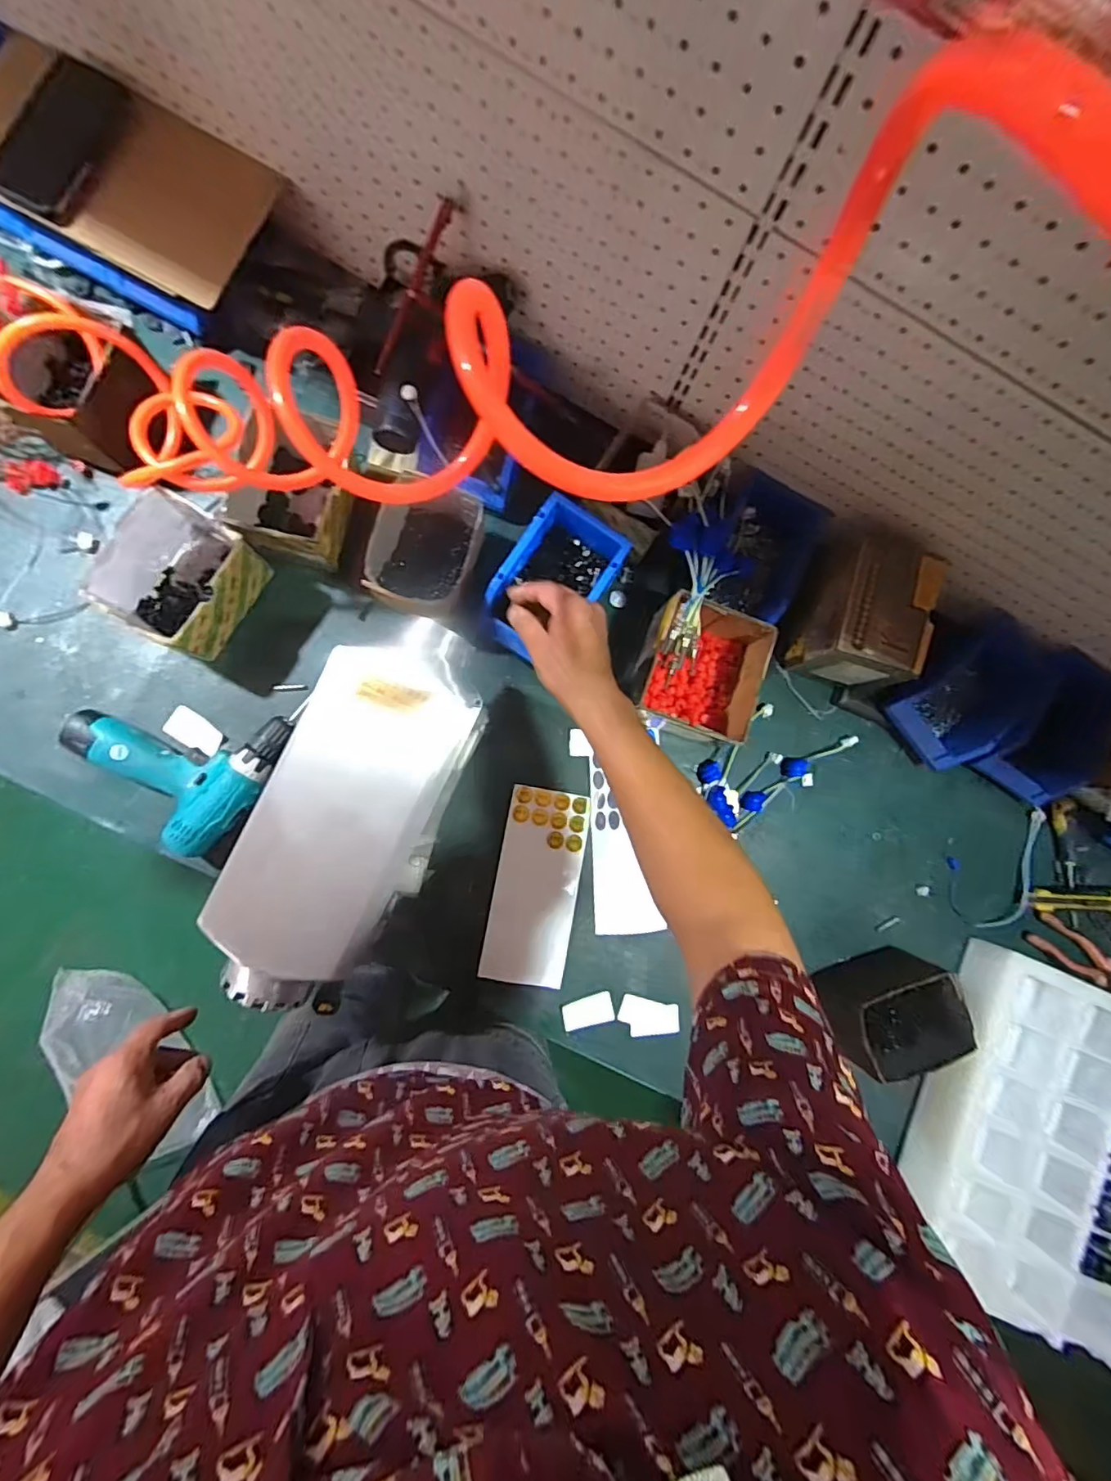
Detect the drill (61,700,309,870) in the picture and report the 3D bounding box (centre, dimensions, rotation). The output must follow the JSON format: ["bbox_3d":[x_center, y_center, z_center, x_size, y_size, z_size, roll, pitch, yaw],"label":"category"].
[{"bbox_3d":[-0.437,0.015,0.632,0.206,0.054,0.193,28,83,-5],"label":"drill"}]

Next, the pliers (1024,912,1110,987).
[{"bbox_3d":[0.753,0.308,0.774,0.200,0.019,0.052,30,83,-5],"label":"pliers"}]

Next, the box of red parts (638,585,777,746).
[{"bbox_3d":[0.175,-0.083,0.672,0.135,0.084,0.148,20,84,-6],"label":"box of red parts"}]

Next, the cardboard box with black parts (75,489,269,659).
[{"bbox_3d":[-0.419,-0.181,0.613,0.117,0.087,0.144,32,83,-4],"label":"cardboard box with black parts"}]

